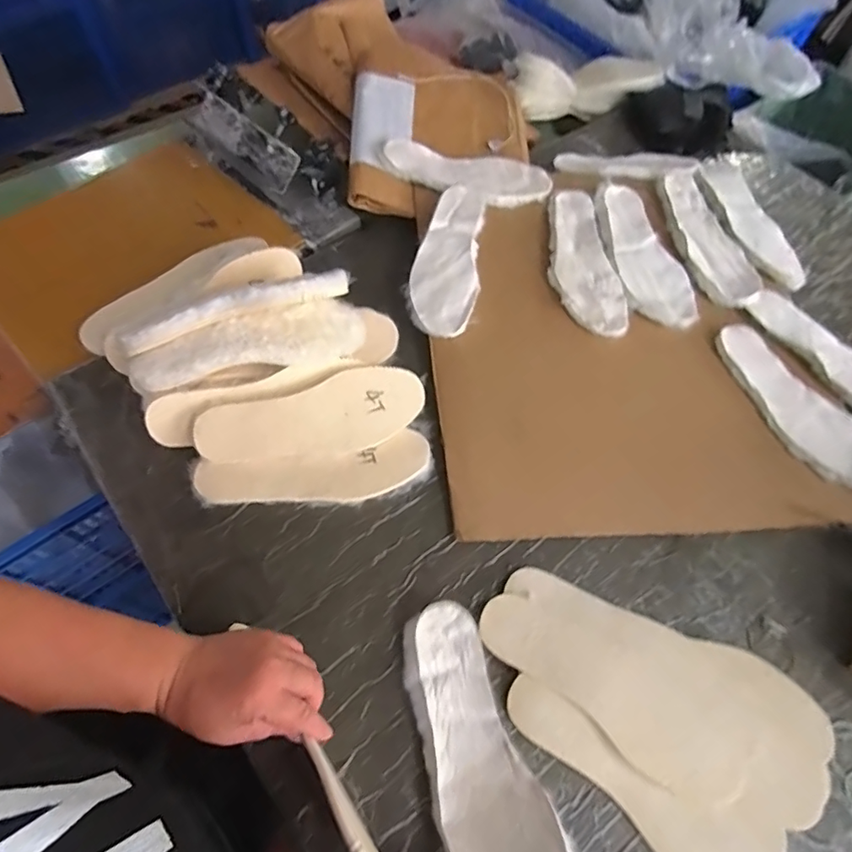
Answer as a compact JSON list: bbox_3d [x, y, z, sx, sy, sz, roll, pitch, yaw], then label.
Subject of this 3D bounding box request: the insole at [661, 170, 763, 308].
[{"bbox_3d":[0.424,-0.294,0.786,0.089,0.017,0.261,-8,61,-8],"label":"insole"}]

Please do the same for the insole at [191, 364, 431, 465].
[{"bbox_3d":[-0.128,-0.006,0.599,0.254,0.009,0.089,-18,92,-11],"label":"insole"}]

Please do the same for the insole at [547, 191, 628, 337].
[{"bbox_3d":[0.223,-0.245,0.747,0.096,0.015,0.266,-6,61,-6],"label":"insole"}]

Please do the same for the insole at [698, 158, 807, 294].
[{"bbox_3d":[0.514,-0.332,0.824,0.090,0.016,0.277,-9,64,-12],"label":"insole"}]

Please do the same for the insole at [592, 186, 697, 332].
[{"bbox_3d":[0.327,-0.260,0.768,0.104,0.011,0.266,-3,66,-7],"label":"insole"}]

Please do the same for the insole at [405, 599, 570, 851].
[{"bbox_3d":[0.043,0.287,0.447,0.086,0.033,0.256,-16,54,-12],"label":"insole"}]

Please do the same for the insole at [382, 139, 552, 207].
[{"bbox_3d":[0.065,-0.391,0.807,0.258,0.013,0.103,6,68,-6],"label":"insole"}]

